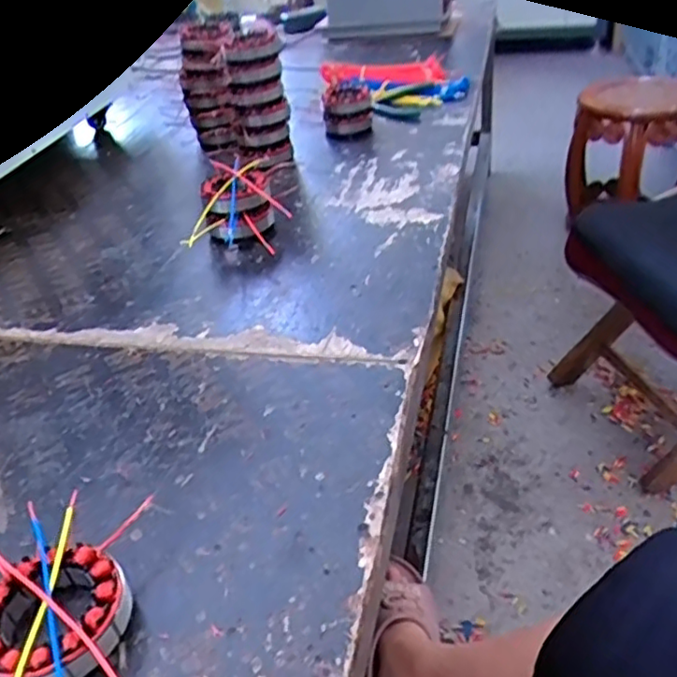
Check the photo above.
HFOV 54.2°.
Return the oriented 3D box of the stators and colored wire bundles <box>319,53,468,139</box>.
[{"bbox_3d":[0.102,-0.491,1.285,0.265,0.072,0.316,-6,34,3],"label":"stators and colored wire bundles"}]

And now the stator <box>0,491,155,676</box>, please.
[{"bbox_3d":[-0.152,0.176,0.378,0.106,0.041,0.190,-15,35,-11],"label":"stator"}]

